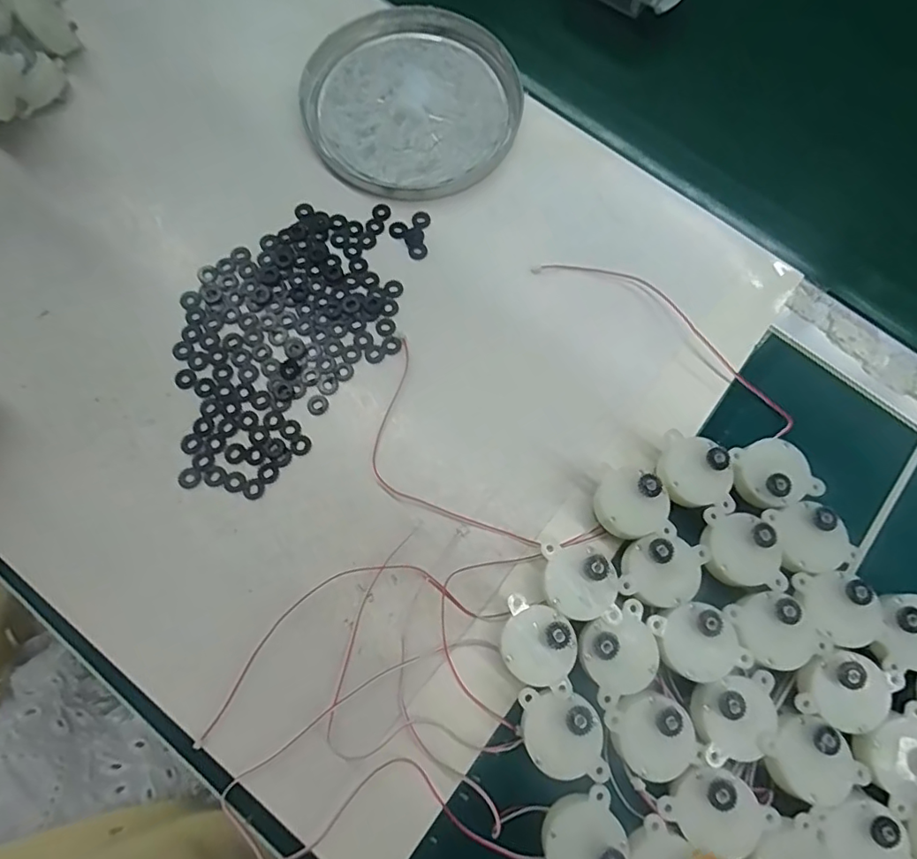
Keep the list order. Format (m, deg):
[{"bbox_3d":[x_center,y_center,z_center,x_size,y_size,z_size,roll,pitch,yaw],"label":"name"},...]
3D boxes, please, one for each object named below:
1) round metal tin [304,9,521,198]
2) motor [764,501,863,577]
[{"bbox_3d":[-0.027,-0.200,0.328,0.128,0.013,0.126,1,74,-2],"label":"round metal tin"},{"bbox_3d":[0.162,0.052,0.255,0.033,0.029,0.031,1,74,-2],"label":"motor"}]

